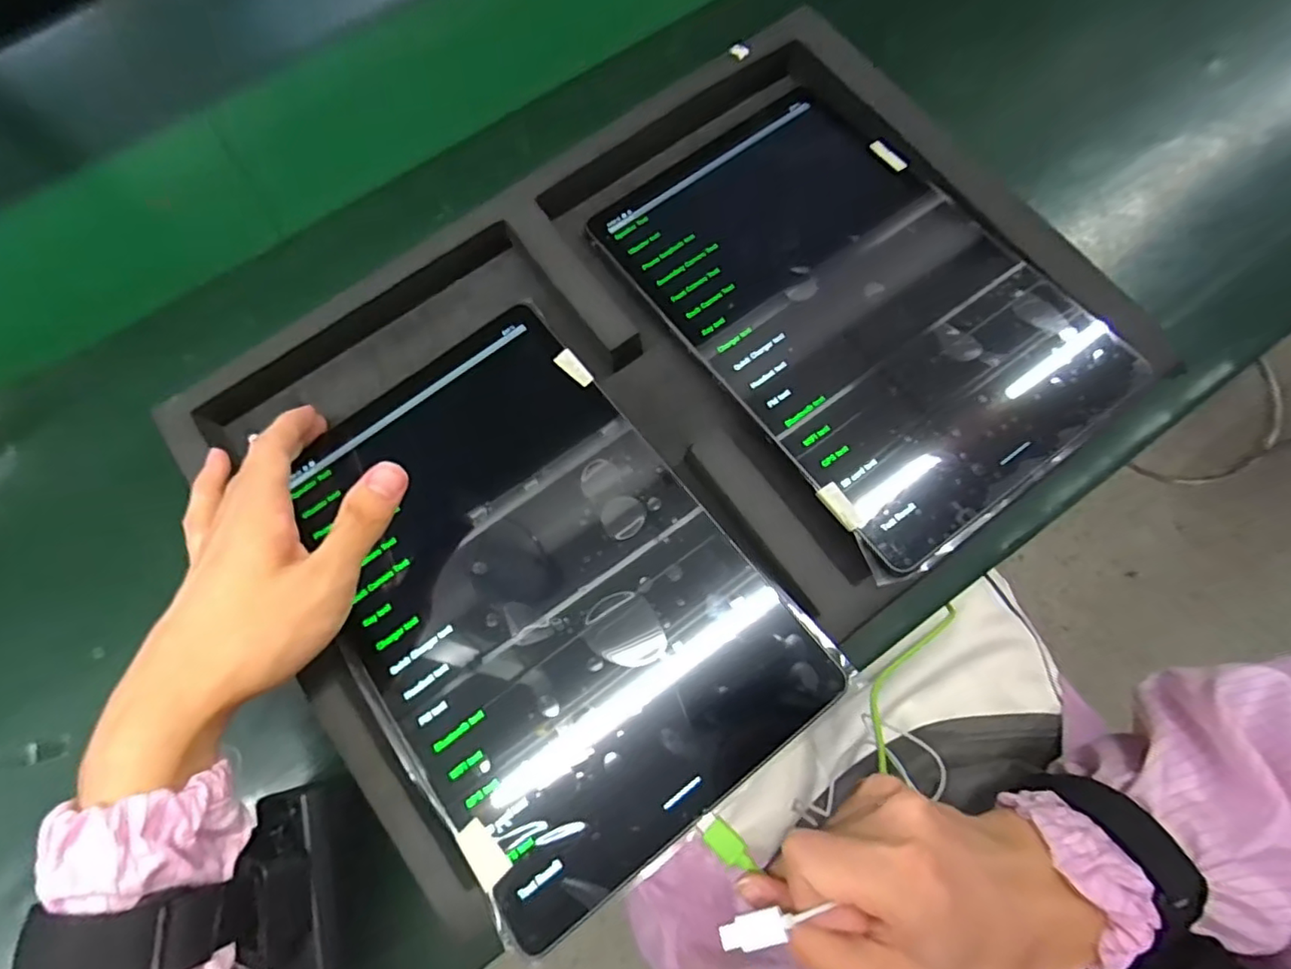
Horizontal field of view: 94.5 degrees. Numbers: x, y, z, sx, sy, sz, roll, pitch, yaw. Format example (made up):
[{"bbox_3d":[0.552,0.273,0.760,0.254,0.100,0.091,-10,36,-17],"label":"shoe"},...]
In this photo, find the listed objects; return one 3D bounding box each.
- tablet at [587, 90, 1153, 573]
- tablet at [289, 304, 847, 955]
[{"bbox_3d":[0.105,-0.099,0.311,0.161,0.013,0.250,-37,73,-6],"label":"tablet"},{"bbox_3d":[-0.055,0.041,0.279,0.166,0.006,0.254,-38,71,-8],"label":"tablet"}]

